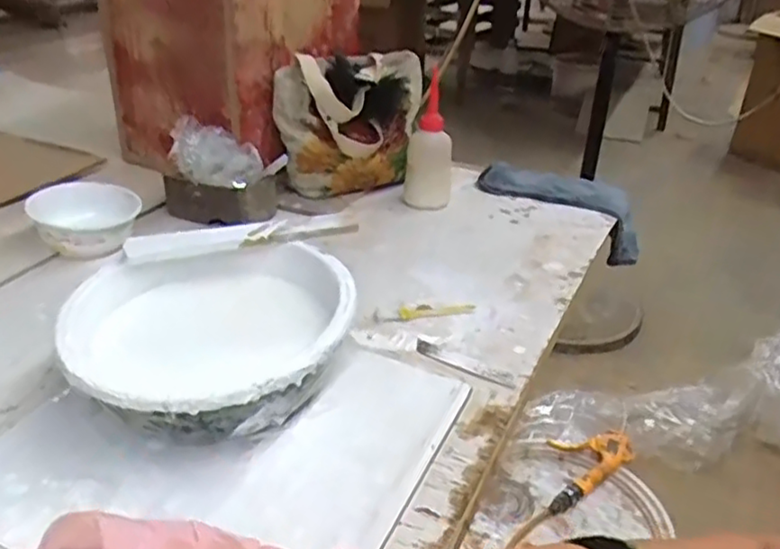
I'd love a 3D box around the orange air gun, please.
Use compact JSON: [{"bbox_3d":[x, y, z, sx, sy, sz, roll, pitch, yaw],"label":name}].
[{"bbox_3d":[0.279,0.279,1.003,0.171,0.037,0.095,-17,36,-27],"label":"orange air gun"}]

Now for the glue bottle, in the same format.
[{"bbox_3d":[0.051,-0.171,0.868,0.061,0.165,0.050,2,32,1],"label":"glue bottle"}]

